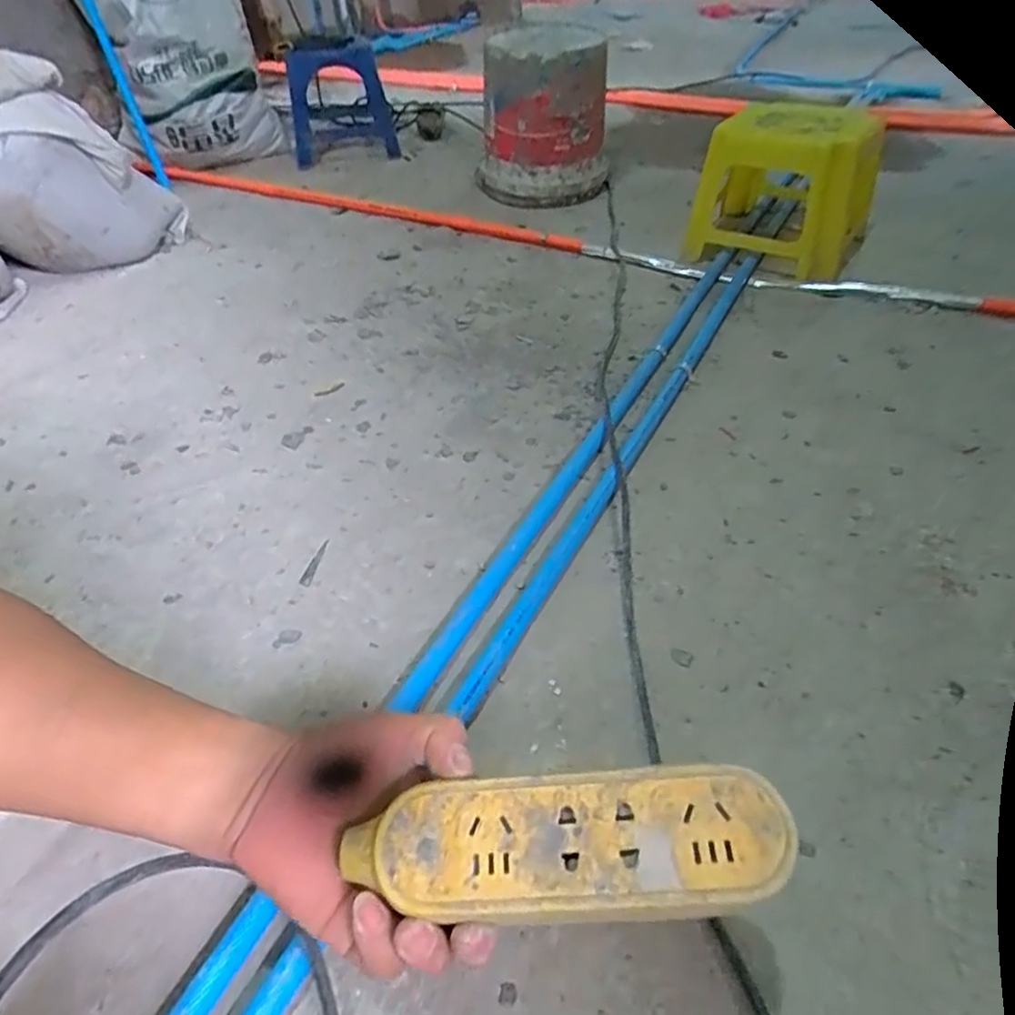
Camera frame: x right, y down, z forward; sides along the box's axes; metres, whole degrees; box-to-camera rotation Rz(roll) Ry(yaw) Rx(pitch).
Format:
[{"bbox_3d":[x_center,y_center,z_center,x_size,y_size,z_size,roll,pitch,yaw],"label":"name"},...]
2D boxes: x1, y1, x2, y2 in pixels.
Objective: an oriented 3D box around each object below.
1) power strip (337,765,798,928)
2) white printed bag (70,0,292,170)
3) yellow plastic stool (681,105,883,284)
[{"bbox_3d":[0.025,0.146,0.277,0.179,0.023,0.054,-6,60,6],"label":"power strip"},{"bbox_3d":[-0.742,-1.035,1.426,0.367,0.459,0.200,-13,45,-11],"label":"white printed bag"},{"bbox_3d":[0.502,-0.567,1.156,0.317,0.219,0.247,22,49,23],"label":"yellow plastic stool"}]

